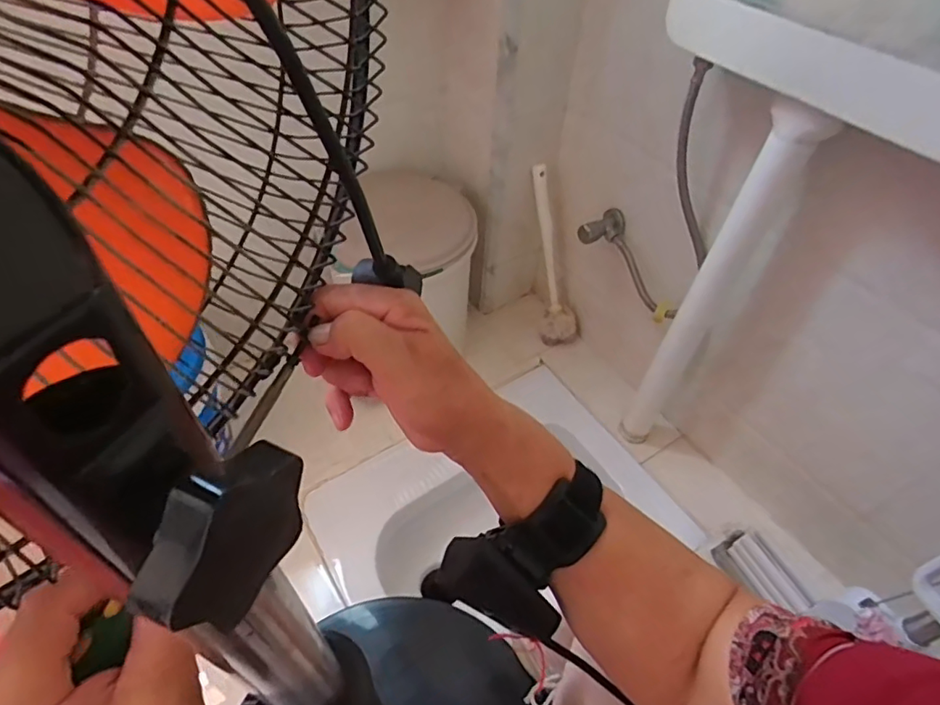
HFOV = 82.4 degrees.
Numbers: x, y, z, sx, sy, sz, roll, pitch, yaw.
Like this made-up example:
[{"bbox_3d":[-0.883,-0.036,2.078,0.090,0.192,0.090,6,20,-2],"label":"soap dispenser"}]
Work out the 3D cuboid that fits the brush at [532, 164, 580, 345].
[{"bbox_3d":[0.165,-0.183,1.069,0.071,0.372,0.048,-23,30,-22],"label":"brush"}]

